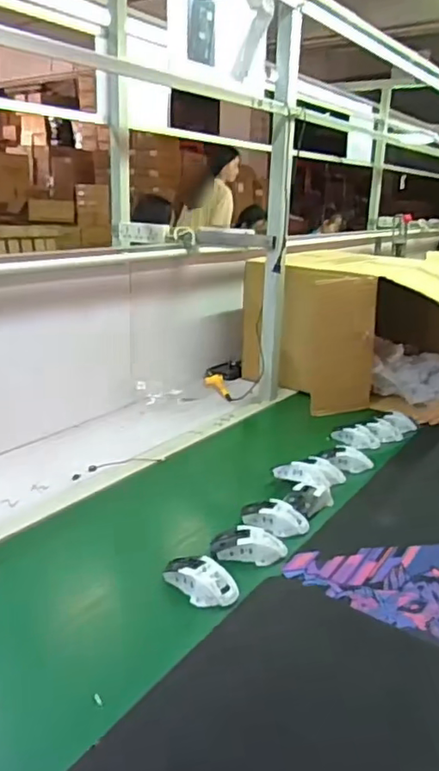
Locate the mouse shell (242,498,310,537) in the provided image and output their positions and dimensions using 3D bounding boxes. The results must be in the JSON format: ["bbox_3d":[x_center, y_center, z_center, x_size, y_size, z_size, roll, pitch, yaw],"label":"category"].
[{"bbox_3d":[0.096,0.218,0.991,0.107,0.034,0.062,14,21,34],"label":"mouse shell"}]

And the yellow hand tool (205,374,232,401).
[{"bbox_3d":[-0.001,0.004,1.665,0.051,0.034,0.164,-2,17,-14],"label":"yellow hand tool"}]

